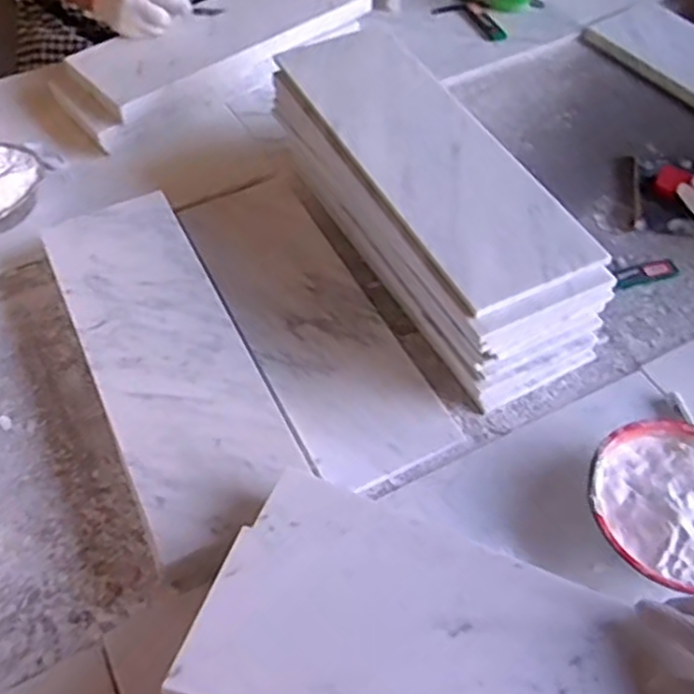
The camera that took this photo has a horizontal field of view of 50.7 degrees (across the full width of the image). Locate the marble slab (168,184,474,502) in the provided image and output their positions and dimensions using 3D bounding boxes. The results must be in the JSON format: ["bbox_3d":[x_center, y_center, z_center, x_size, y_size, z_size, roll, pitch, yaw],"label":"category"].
[{"bbox_3d":[-0.048,-0.041,0.861,0.153,0.022,0.445,-22,56,-16],"label":"marble slab"}]

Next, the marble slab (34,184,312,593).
[{"bbox_3d":[-0.194,0.007,0.781,0.158,0.023,0.457,-22,56,-16],"label":"marble slab"}]

